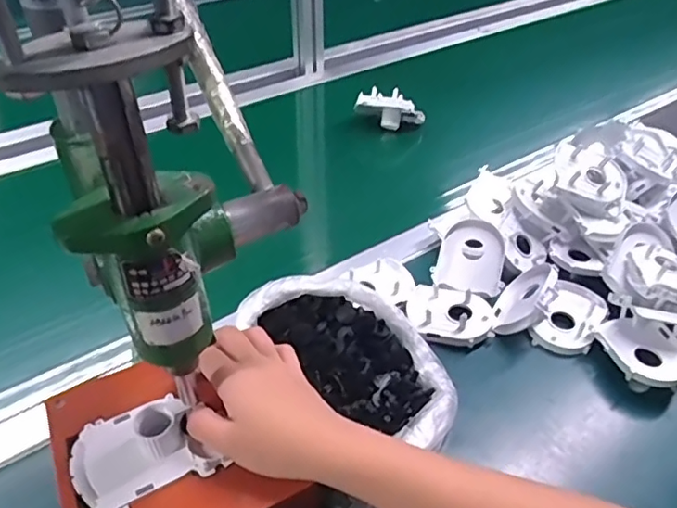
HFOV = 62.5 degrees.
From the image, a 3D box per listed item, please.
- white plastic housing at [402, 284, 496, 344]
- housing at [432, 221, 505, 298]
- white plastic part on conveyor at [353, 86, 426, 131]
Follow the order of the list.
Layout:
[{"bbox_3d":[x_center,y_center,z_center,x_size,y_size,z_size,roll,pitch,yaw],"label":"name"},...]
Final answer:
[{"bbox_3d":[0.111,0.059,0.559,0.085,0.026,0.070,7,42,5],"label":"white plastic housing"},{"bbox_3d":[0.143,0.005,0.598,0.067,0.017,0.078,17,77,15],"label":"housing"},{"bbox_3d":[0.079,-0.220,0.845,0.103,0.056,0.029,17,42,-4],"label":"white plastic part on conveyor"}]

